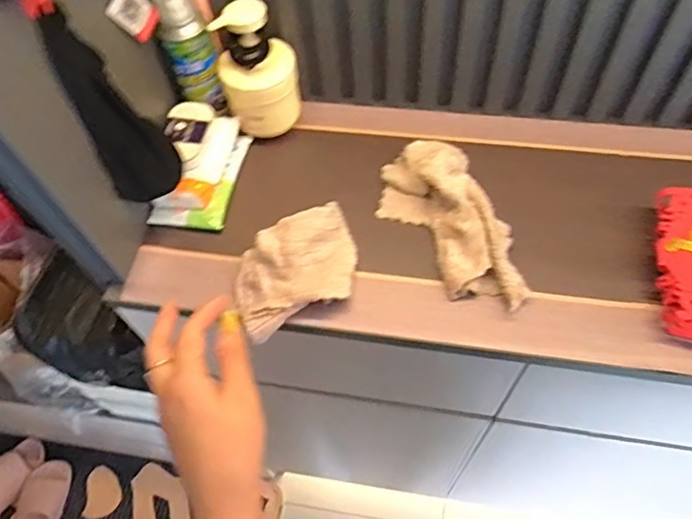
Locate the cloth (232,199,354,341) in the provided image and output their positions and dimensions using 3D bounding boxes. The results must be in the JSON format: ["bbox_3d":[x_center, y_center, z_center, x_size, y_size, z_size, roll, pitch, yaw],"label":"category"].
[{"bbox_3d":[-0.047,0.007,0.522,0.125,0.048,0.086,-22,55,-11],"label":"cloth"}]

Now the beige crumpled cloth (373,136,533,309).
[{"bbox_3d":[0.104,-0.044,0.541,0.101,0.055,0.204,-24,55,-12],"label":"beige crumpled cloth"}]

